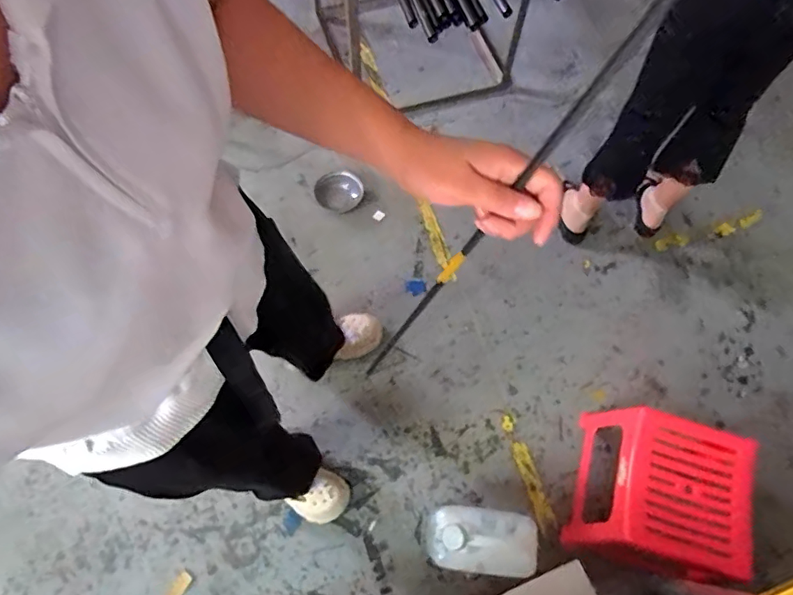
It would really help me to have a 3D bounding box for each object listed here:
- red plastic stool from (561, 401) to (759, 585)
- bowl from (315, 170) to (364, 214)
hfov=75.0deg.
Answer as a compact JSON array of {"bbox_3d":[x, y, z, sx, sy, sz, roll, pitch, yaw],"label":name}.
[{"bbox_3d":[0.567,0.428,1.145,0.285,0.257,0.322,17,67,6],"label":"red plastic stool"},{"bbox_3d":[-0.179,-0.324,1.571,0.136,0.037,0.138,0,66,-1],"label":"bowl"}]

